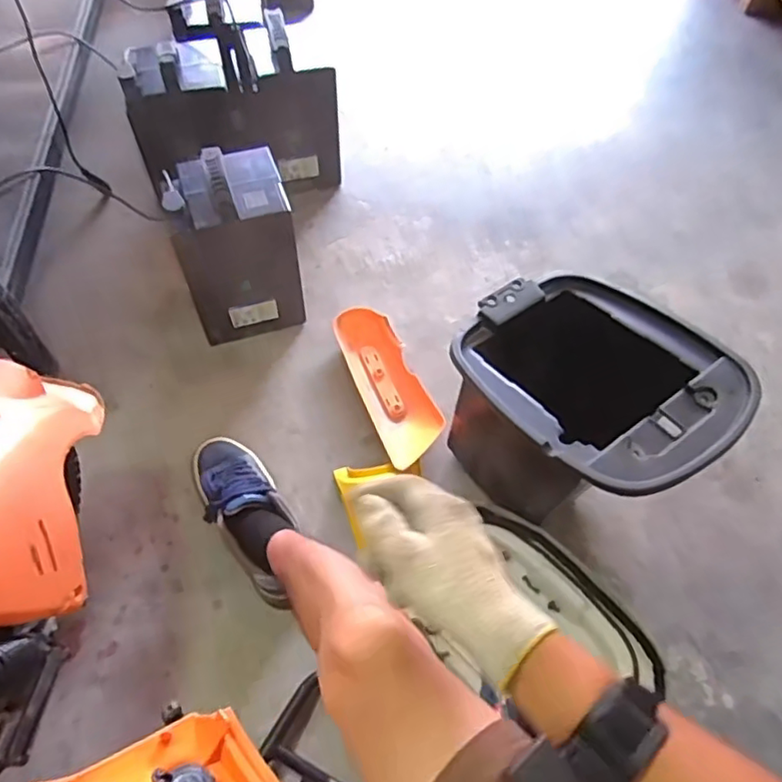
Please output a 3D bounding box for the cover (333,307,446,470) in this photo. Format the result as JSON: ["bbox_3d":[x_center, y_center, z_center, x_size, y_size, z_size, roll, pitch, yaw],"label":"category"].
[{"bbox_3d":[-0.003,-0.015,1.024,0.108,0.074,0.332,-15,60,-12],"label":"cover"}]

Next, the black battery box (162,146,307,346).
[{"bbox_3d":[-0.256,-0.238,1.015,0.172,0.290,0.154,-15,60,-11],"label":"black battery box"}]

